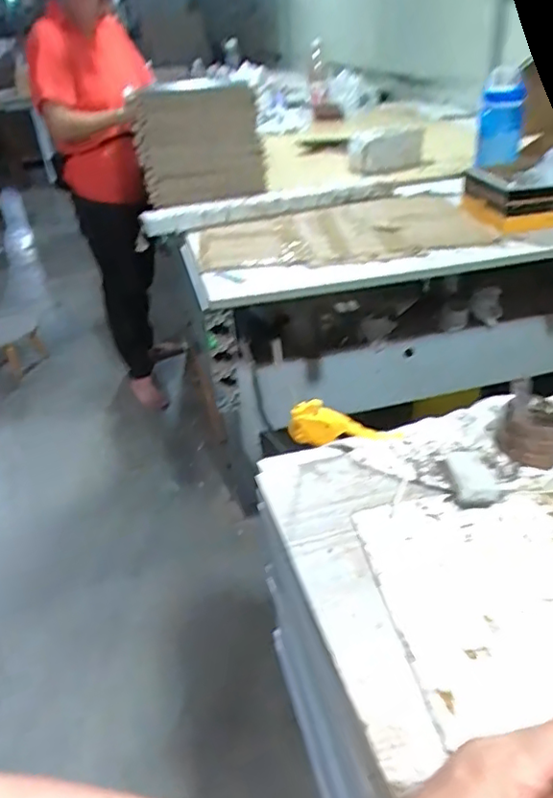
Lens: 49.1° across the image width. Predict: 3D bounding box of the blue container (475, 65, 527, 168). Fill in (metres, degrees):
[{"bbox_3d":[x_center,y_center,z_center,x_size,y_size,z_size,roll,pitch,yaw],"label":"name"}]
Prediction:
[{"bbox_3d":[0.504,-0.633,1.354,0.095,0.227,0.074,8,62,20],"label":"blue container"}]

